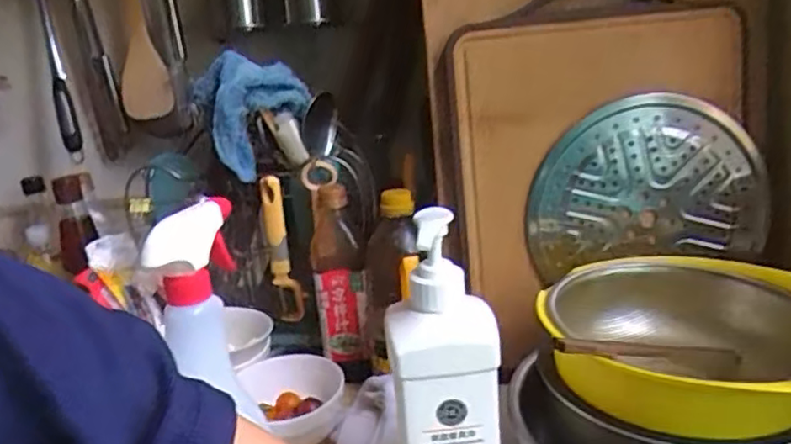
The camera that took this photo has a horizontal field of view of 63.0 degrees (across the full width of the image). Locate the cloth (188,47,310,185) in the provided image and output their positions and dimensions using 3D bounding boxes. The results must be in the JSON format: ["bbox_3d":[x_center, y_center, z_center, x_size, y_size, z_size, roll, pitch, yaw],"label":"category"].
[{"bbox_3d":[-0.165,-0.128,0.762,0.117,0.136,0.076,-15,20,-27],"label":"cloth"}]

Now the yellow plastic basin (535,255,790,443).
[{"bbox_3d":[0.261,0.096,0.540,0.255,0.071,0.197,12,25,43],"label":"yellow plastic basin"}]

